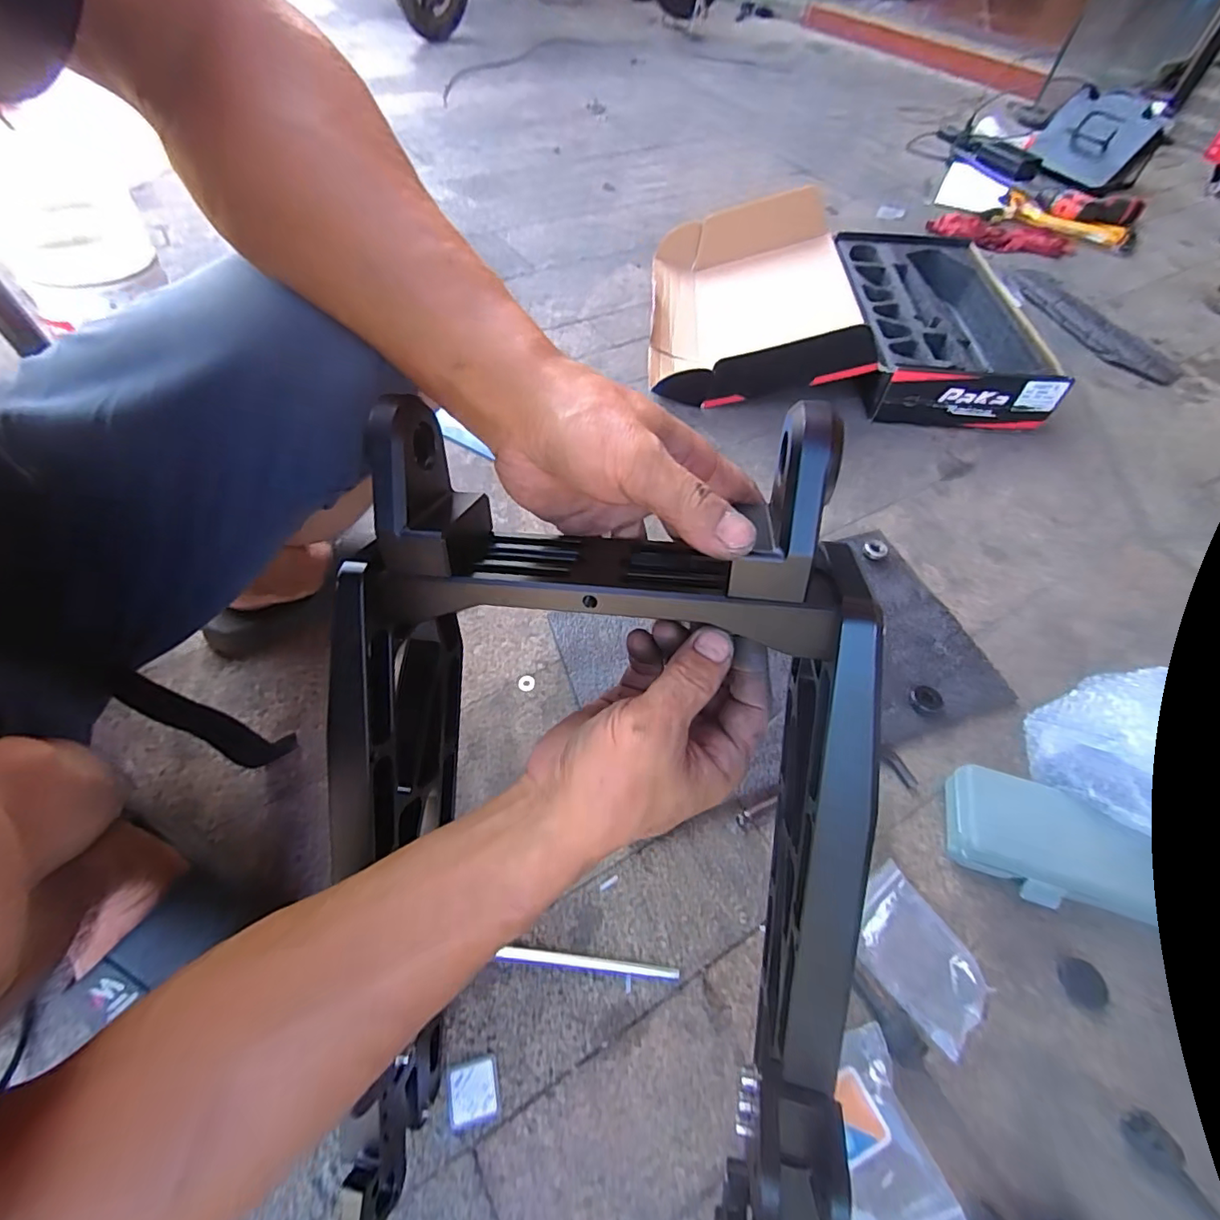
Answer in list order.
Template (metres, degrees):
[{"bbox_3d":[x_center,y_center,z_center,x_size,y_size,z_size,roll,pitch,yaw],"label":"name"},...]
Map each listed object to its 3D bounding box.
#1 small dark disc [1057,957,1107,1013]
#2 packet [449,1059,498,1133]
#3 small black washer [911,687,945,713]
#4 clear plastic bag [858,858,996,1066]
[{"bbox_3d":[0.377,0.298,0.444,0.032,0.005,0.035,2,56,-3],"label":"small dark disc"},{"bbox_3d":[-0.097,0.345,0.397,0.033,0.004,0.036,-8,46,-10],"label":"packet"},{"bbox_3d":[0.323,0.090,0.566,0.024,0.009,0.029,-25,61,-19],"label":"small black washer"},{"bbox_3d":[0.249,0.277,0.451,0.084,0.011,0.111,-32,63,-23],"label":"clear plastic bag"}]

